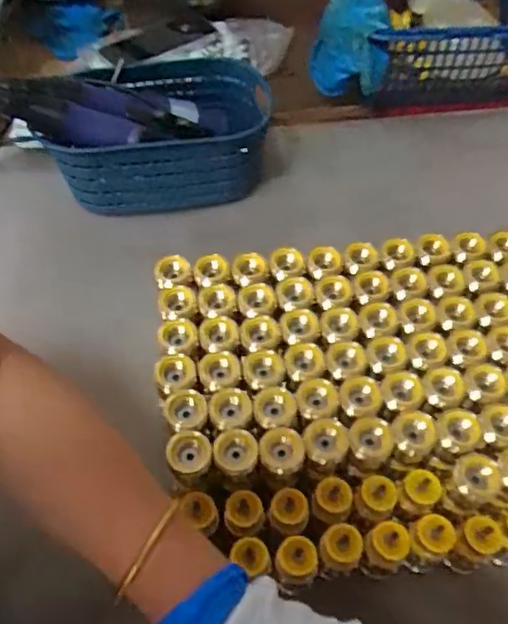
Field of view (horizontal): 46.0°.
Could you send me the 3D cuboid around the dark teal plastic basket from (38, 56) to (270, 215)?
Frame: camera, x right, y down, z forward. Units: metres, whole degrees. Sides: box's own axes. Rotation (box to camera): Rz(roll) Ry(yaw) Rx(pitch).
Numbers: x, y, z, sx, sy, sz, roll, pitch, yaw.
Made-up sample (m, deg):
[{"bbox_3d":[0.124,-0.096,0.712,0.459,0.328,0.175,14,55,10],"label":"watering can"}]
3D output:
[{"bbox_3d":[-0.089,-0.191,0.639,0.229,0.084,0.146,-5,55,-4],"label":"dark teal plastic basket"}]

